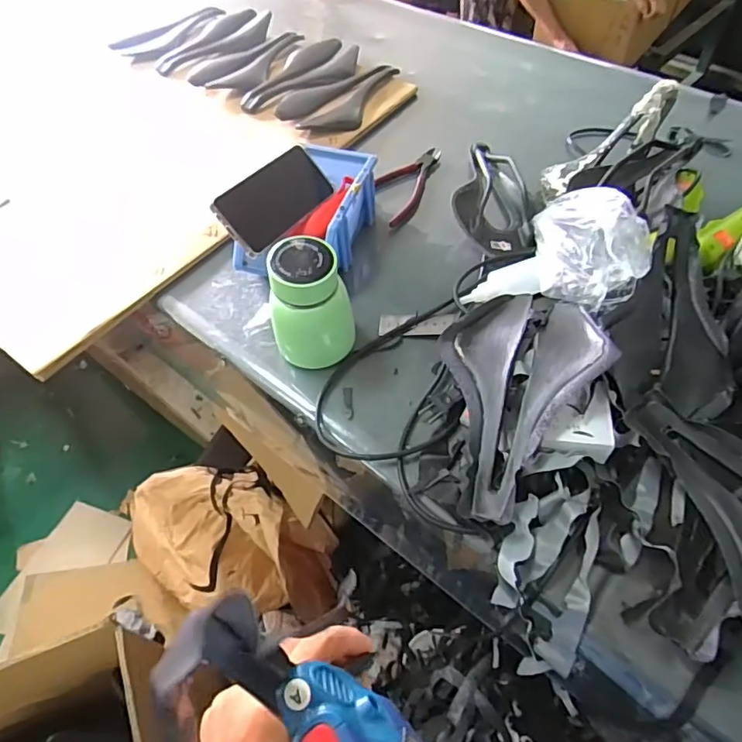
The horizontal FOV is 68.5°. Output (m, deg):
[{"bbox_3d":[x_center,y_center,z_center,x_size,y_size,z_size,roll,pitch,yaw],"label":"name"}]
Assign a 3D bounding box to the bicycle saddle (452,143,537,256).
[{"bbox_3d":[0.146,-0.226,0.678,0.093,0.051,0.220,0,55,3],"label":"bicycle saddle"}]

